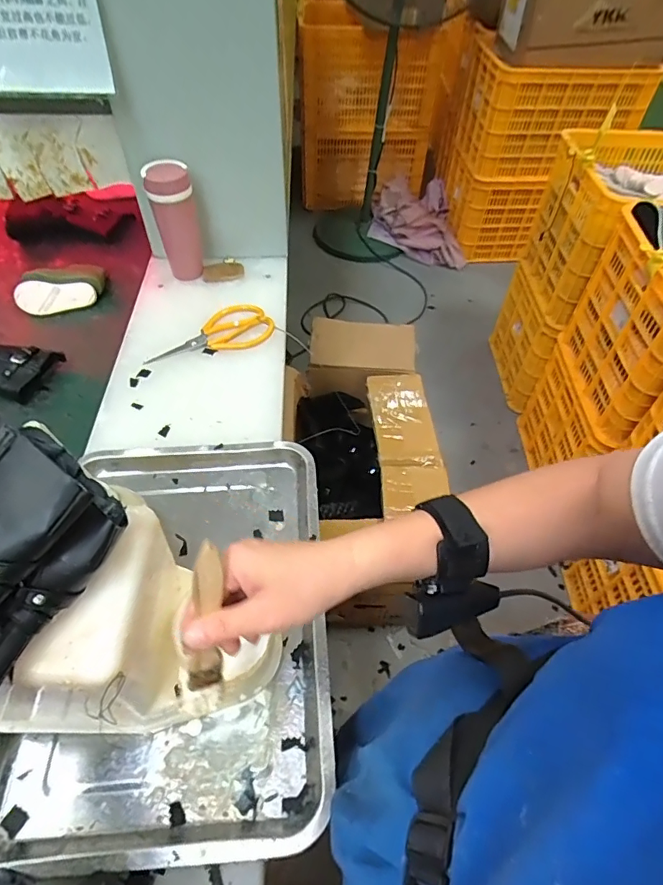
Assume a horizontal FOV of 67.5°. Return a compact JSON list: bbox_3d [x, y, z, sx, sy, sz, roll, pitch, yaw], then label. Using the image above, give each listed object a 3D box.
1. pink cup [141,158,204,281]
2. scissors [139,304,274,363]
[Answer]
[{"bbox_3d":[-0.243,-0.338,0.789,0.068,0.181,0.058,-16,55,-13],"label":"pink cup"},{"bbox_3d":[-0.182,-0.163,0.748,0.189,0.019,0.086,-13,54,-11],"label":"scissors"}]

